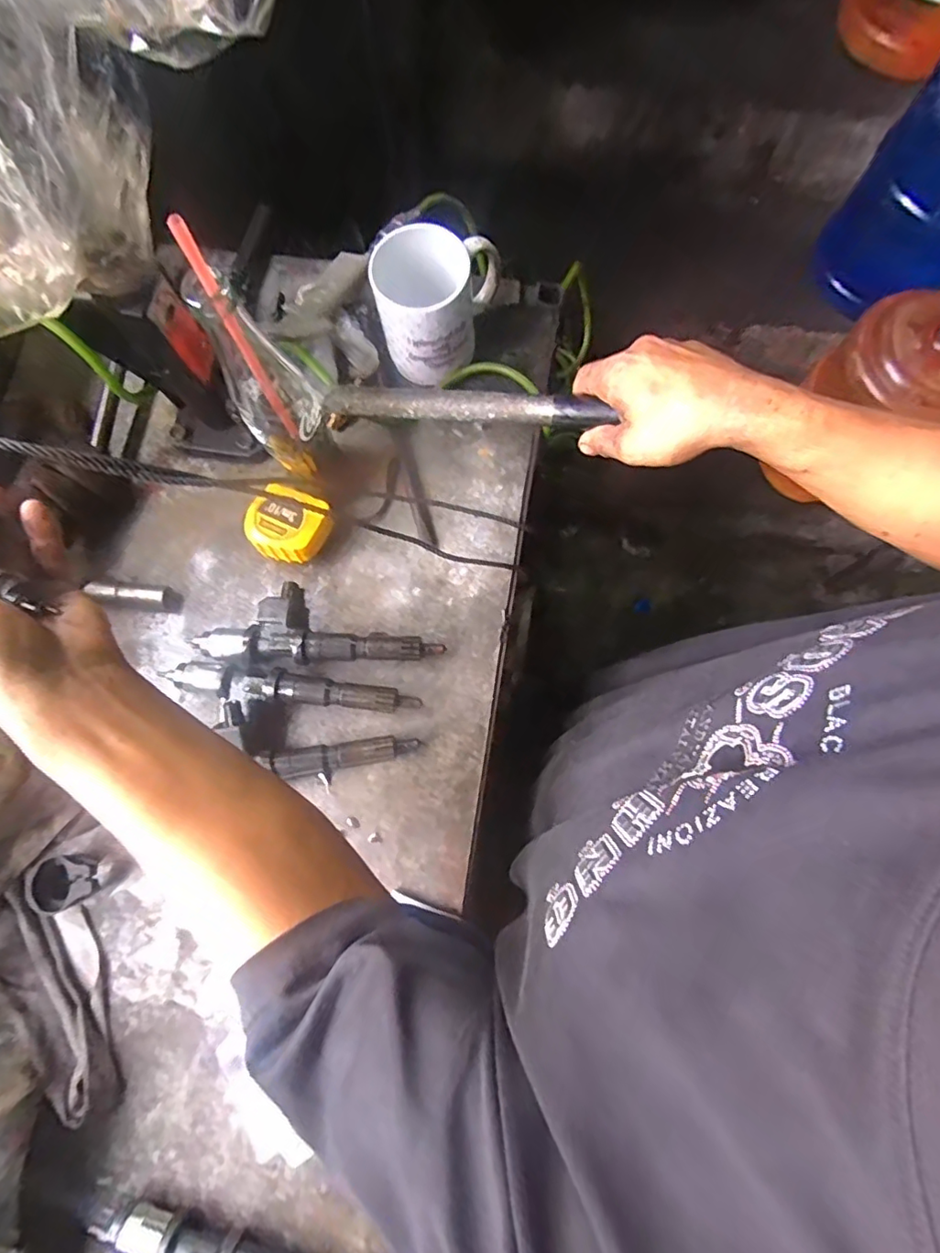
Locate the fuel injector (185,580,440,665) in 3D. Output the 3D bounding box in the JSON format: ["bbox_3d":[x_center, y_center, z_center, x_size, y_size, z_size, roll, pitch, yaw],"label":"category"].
[{"bbox_3d":[-0.124,0.000,0.474,0.199,0.027,0.064,6,78,2],"label":"fuel injector"}]

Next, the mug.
[{"bbox_3d":[-0.027,-0.280,0.487,0.102,0.086,0.086,2,78,1],"label":"mug"}]

